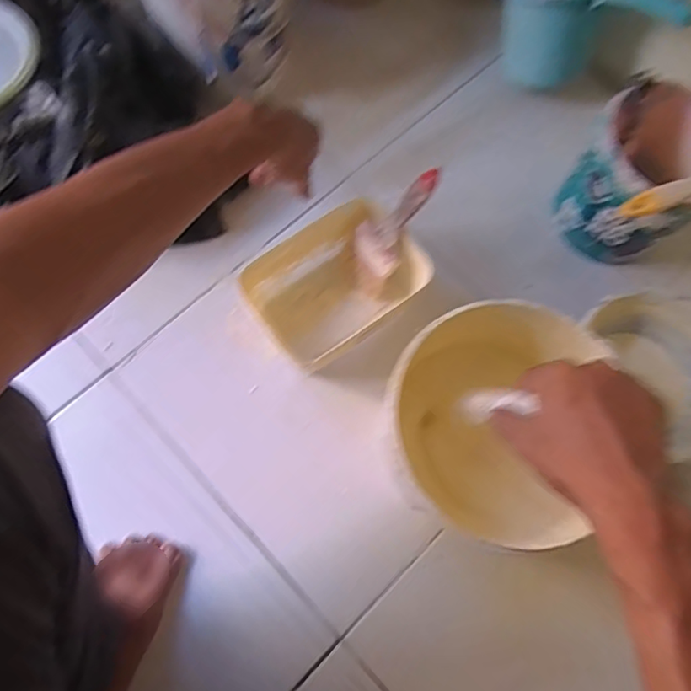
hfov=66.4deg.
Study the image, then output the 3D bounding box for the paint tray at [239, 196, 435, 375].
[{"bbox_3d":[-0.010,-0.069,0.637,0.189,0.079,0.142,-35,78,-12],"label":"paint tray"}]

